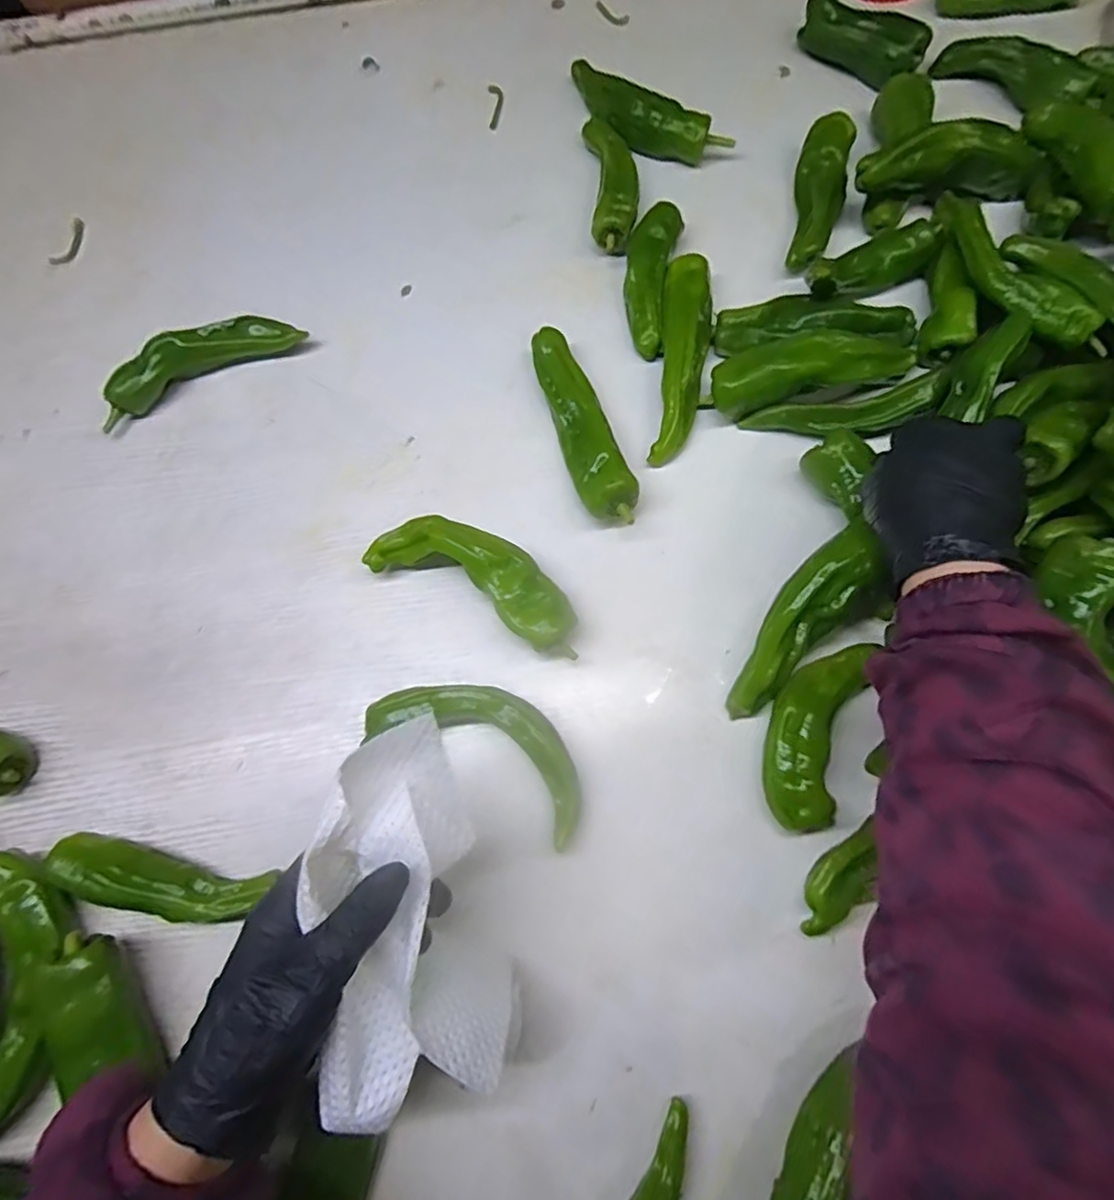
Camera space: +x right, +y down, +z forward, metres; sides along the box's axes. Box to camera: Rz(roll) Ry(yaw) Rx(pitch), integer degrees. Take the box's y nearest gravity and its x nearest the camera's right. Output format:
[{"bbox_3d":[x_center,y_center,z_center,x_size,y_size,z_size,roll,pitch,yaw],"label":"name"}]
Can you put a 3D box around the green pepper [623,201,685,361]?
[{"bbox_3d":[0.071,-0.249,0.478,0.036,0.031,0.121,11,75,6],"label":"green pepper"}]

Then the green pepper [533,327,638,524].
[{"bbox_3d":[0.017,-0.124,0.443,0.036,0.042,0.157,-19,74,-3],"label":"green pepper"}]

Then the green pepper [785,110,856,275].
[{"bbox_3d":[0.209,-0.320,0.492,0.036,0.035,0.140,11,75,6],"label":"green pepper"}]

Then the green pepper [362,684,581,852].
[{"bbox_3d":[-0.044,0.090,0.391,0.142,0.033,0.064,27,77,10],"label":"green pepper"}]

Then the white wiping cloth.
[{"bbox_3d":[-0.070,0.147,0.298,0.078,0.063,0.170,-8,85,0],"label":"white wiping cloth"}]

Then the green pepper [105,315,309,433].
[{"bbox_3d":[-0.280,-0.188,0.477,0.162,0.035,0.036,-26,74,-5],"label":"green pepper"}]

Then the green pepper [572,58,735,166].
[{"bbox_3d":[0.066,-0.411,0.525,0.160,0.039,0.065,32,78,11],"label":"green pepper"}]

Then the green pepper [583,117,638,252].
[{"bbox_3d":[0.045,-0.339,0.504,0.036,0.031,0.126,-4,74,2],"label":"green pepper"}]

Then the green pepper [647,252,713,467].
[{"bbox_3d":[0.093,-0.179,0.457,0.038,0.036,0.161,8,74,5],"label":"green pepper"}]

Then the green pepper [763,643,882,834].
[{"bbox_3d":[0.152,0.079,0.370,0.047,0.029,0.114,15,75,7],"label":"green pepper"}]

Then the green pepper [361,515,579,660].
[{"bbox_3d":[-0.052,-0.014,0.419,0.152,0.043,0.052,25,77,9],"label":"green pepper"}]

